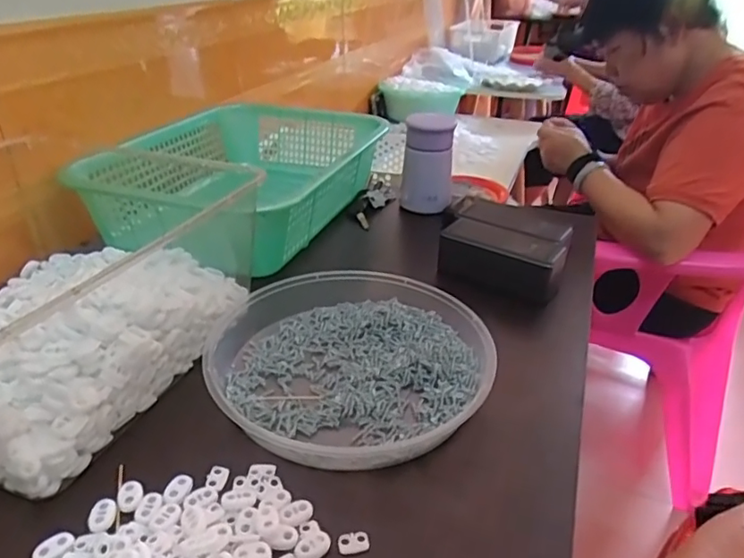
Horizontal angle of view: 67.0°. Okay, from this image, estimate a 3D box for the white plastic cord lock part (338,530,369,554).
[{"bbox_3d":[-0.011,0.163,0.349,0.019,0.004,0.013,-1,31,-8],"label":"white plastic cord lock part"}]

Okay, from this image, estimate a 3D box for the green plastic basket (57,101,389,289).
[{"bbox_3d":[-0.169,-0.145,0.740,0.299,0.105,0.384,13,32,18],"label":"green plastic basket"}]

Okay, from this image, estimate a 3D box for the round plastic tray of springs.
[{"bbox_3d":[-0.024,0.062,0.477,0.226,0.036,0.226,3,31,-2],"label":"round plastic tray of springs"}]

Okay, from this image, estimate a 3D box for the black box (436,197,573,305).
[{"bbox_3d":[0.153,-0.033,0.641,0.132,0.058,0.129,16,33,19],"label":"black box"}]

